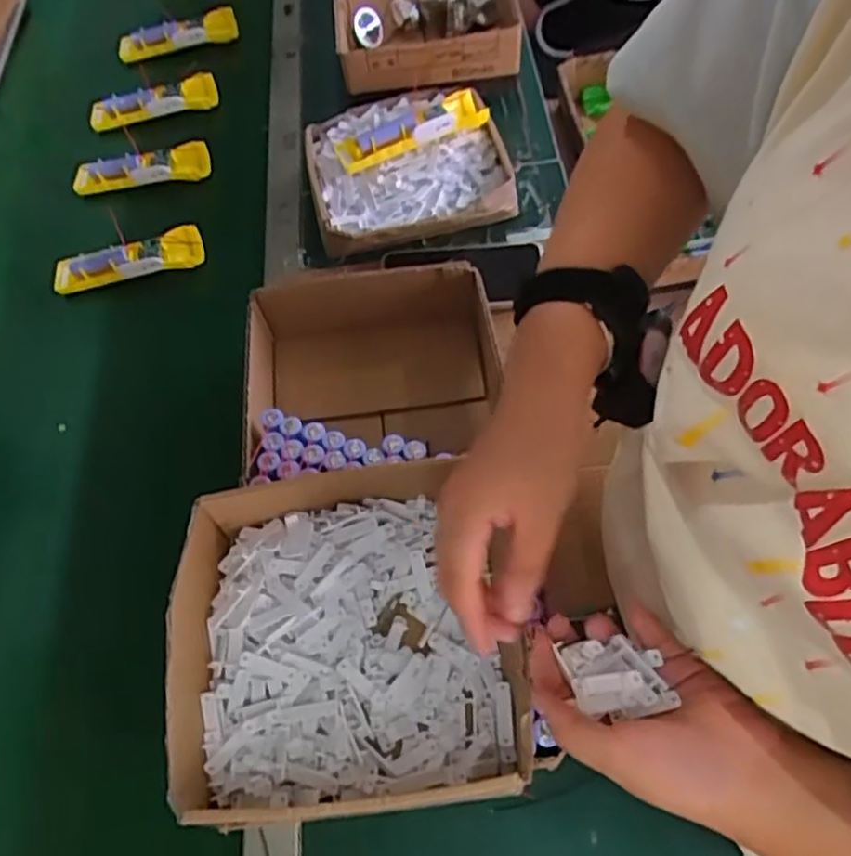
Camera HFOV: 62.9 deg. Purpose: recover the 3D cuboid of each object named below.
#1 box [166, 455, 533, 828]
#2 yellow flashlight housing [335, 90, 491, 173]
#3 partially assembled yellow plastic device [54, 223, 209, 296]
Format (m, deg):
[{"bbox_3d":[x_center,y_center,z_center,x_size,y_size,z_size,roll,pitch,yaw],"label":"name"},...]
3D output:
[{"bbox_3d":[-0.050,0.129,0.439,0.206,0.057,0.197,-8,61,3],"label":"box"},{"bbox_3d":[-0.017,-0.317,0.734,0.159,0.028,0.049,-19,62,4],"label":"yellow flashlight housing"},{"bbox_3d":[-0.327,-0.185,0.763,0.175,0.024,0.041,-11,60,9],"label":"partially assembled yellow plastic device"}]

